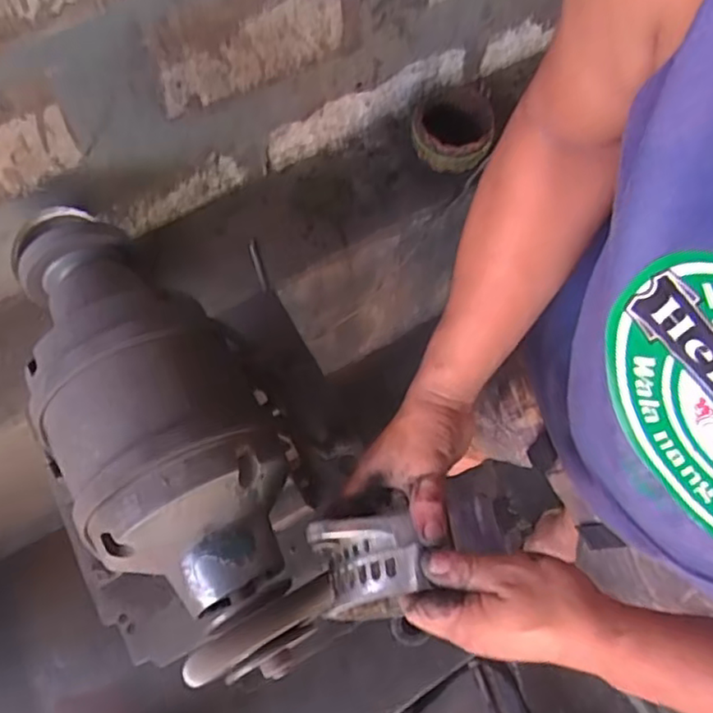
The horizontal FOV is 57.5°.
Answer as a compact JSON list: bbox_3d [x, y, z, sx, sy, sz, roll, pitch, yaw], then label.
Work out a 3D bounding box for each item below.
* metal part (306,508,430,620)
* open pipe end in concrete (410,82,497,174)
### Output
[{"bbox_3d":[0.009,0.158,0.492,0.076,0.051,0.072,-10,68,-3],"label":"metal part"},{"bbox_3d":[0.173,-0.413,1.152,0.138,0.056,0.170,5,68,3],"label":"open pipe end in concrete"}]

